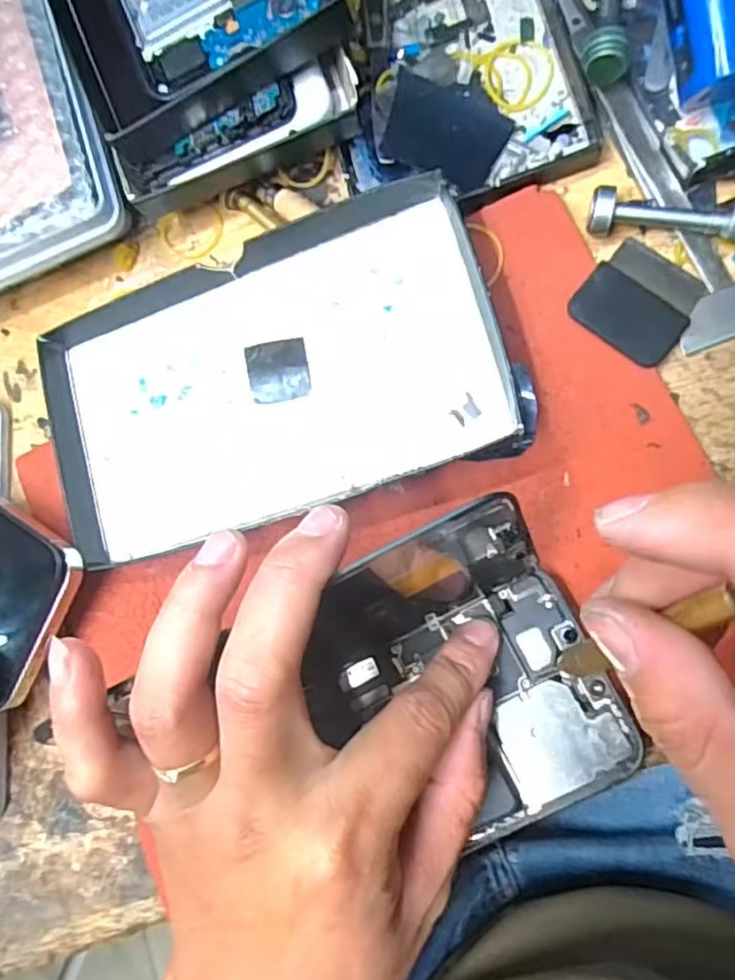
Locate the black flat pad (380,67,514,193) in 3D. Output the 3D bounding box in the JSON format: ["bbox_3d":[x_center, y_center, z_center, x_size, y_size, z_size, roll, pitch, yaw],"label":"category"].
[{"bbox_3d":[0.031,-0.144,0.262,0.049,0.005,0.035,28,90,13],"label":"black flat pad"}]

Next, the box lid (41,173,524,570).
[{"bbox_3d":[-0.040,-0.044,0.262,0.180,0.027,0.107,-19,81,9],"label":"box lid"}]

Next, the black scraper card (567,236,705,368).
[{"bbox_3d":[0.101,-0.071,0.241,0.039,0.004,0.041,38,92,12],"label":"black scraper card"}]

